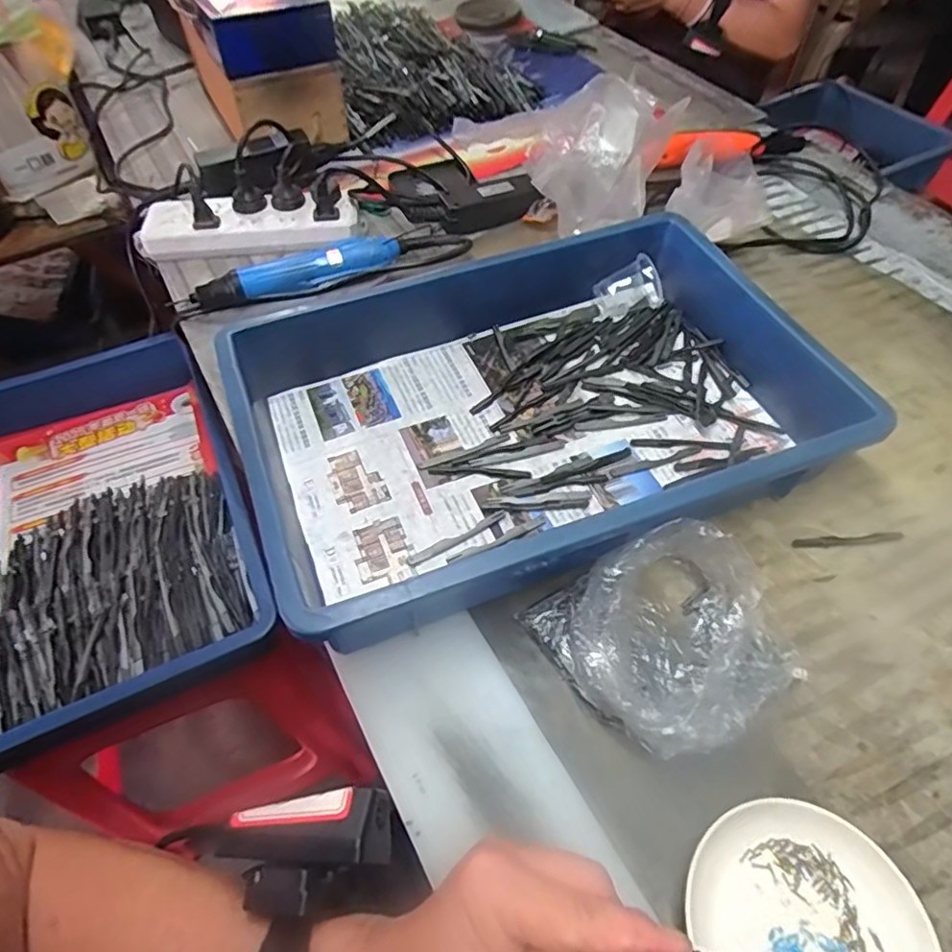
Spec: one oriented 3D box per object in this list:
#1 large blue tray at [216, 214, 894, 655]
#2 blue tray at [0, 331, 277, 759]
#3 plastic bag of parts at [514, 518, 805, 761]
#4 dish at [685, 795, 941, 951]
[{"bbox_3d":[0.044,-0.061,0.475,0.422,0.087,0.284,-19,57,-13],"label":"large blue tray"},{"bbox_3d":[-0.407,0.054,0.620,0.311,0.088,0.434,-23,57,-15],"label":"blue tray"},{"bbox_3d":[0.124,0.103,0.385,0.145,0.047,0.125,-21,58,-14],"label":"plastic bag of parts"},{"bbox_3d":[0.173,0.229,0.311,0.101,0.021,0.115,-36,63,-22],"label":"dish"}]

